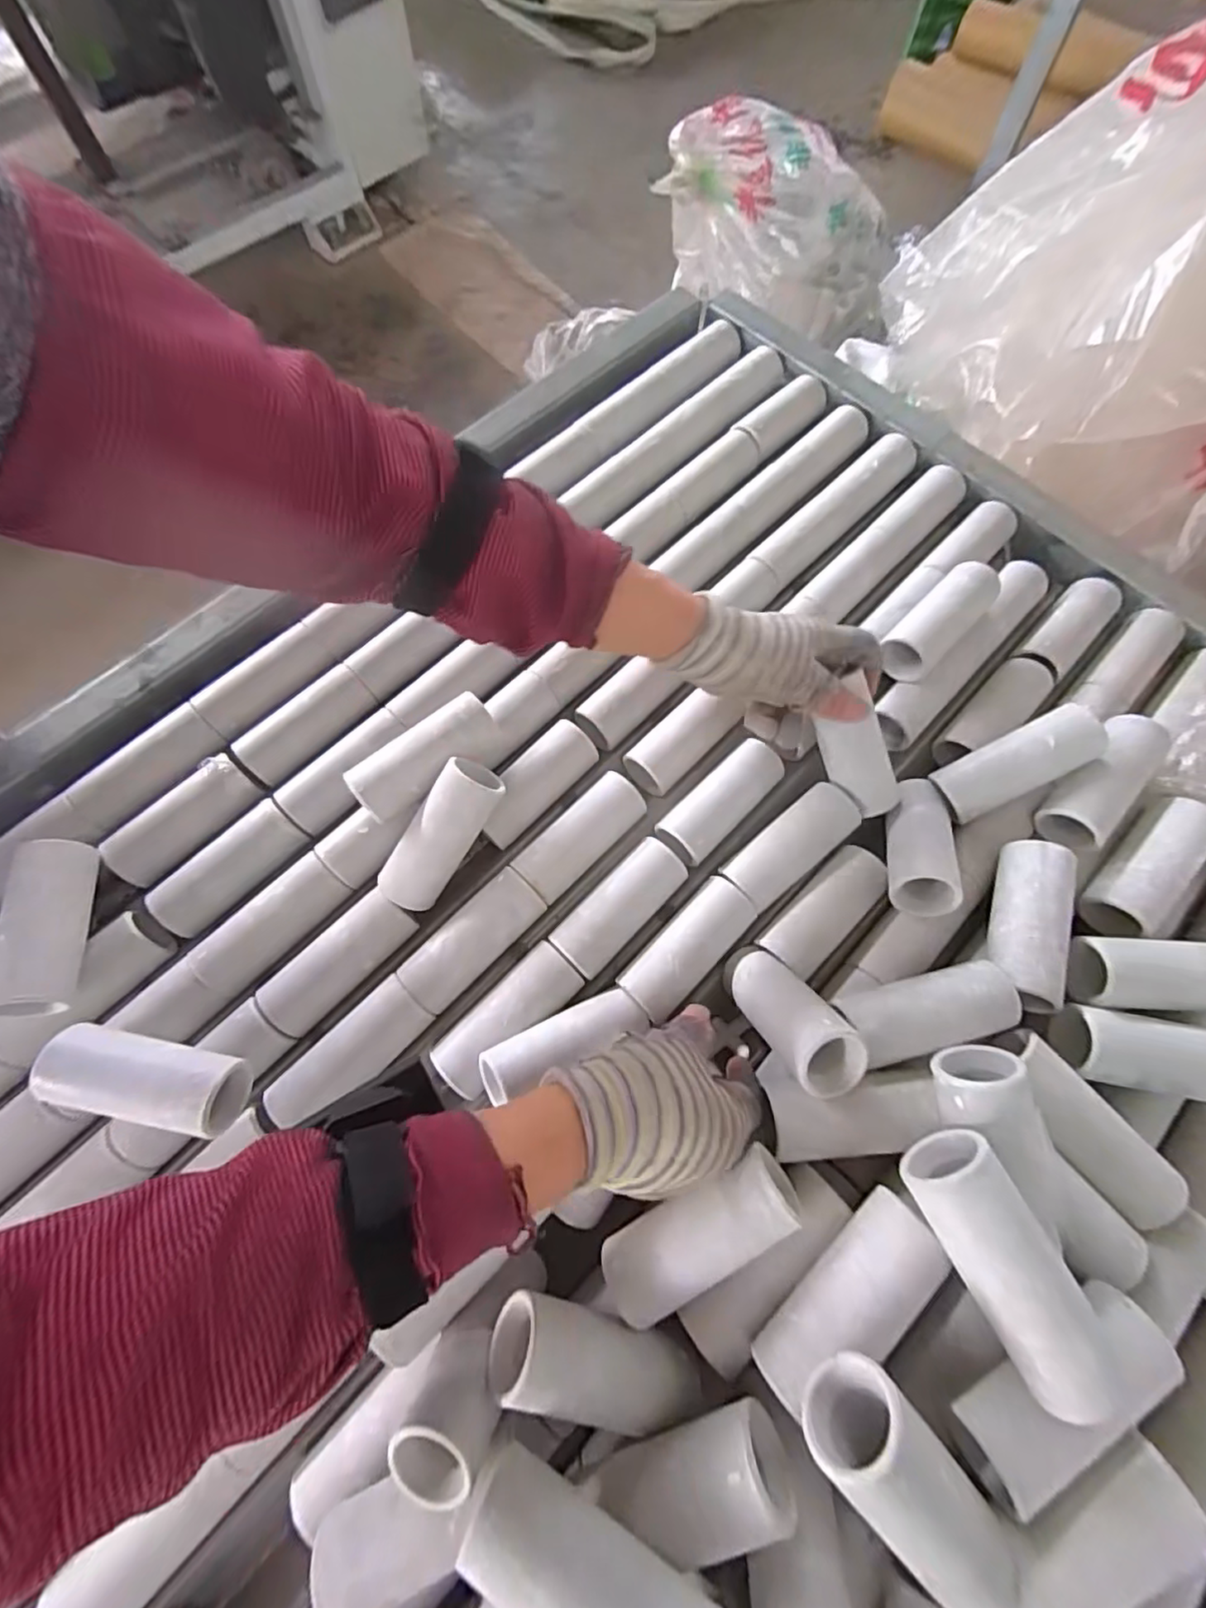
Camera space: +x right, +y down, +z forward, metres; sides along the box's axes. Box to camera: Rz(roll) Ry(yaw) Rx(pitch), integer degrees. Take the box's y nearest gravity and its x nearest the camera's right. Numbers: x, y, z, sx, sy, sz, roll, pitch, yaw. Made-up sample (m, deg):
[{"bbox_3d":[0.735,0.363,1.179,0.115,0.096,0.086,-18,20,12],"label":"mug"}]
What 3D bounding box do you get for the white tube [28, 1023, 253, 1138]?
[{"bbox_3d":[-0.254,0.156,0.343,0.108,0.043,0.042,11,71,3],"label":"white tube"}]

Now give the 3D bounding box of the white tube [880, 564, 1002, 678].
[{"bbox_3d":[0.258,-0.140,0.461,0.115,0.033,0.040,-43,77,-14],"label":"white tube"}]

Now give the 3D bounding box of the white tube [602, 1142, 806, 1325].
[{"bbox_3d":[0.045,0.218,0.304,0.114,0.037,0.041,-36,75,8],"label":"white tube"}]

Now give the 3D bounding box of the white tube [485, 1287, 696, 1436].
[{"bbox_3d":[0.000,0.268,0.285,0.102,0.032,0.035,25,72,-12],"label":"white tube"}]

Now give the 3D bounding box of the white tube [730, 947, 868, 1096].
[{"bbox_3d":[0.108,0.122,0.352,0.040,0.033,0.094,-28,29,-10],"label":"white tube"}]

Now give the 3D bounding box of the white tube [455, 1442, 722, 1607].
[{"bbox_3d":[-0.006,0.304,0.231,0.101,0.033,0.036,20,72,19],"label":"white tube"}]

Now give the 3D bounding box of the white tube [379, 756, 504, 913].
[{"bbox_3d":[-0.106,0.022,0.391,0.038,0.037,0.102,36,99,11],"label":"white tube"}]

